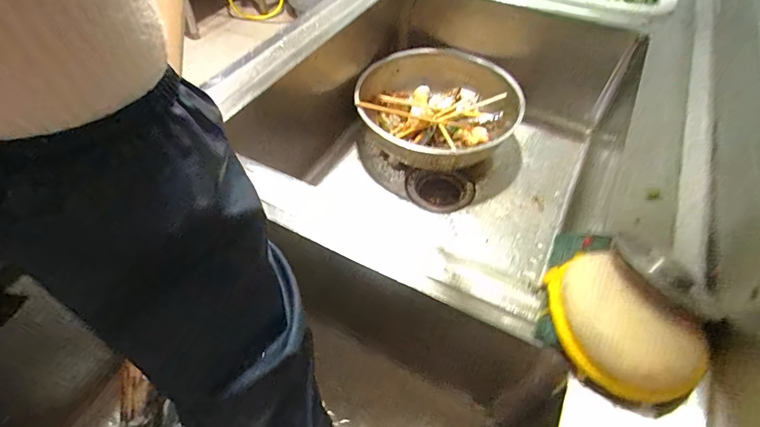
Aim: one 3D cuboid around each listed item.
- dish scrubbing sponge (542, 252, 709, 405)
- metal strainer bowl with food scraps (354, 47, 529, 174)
[{"bbox_3d":[0.158,0.075,0.275,0.070,0.036,0.102,-34,53,-3],"label":"dish scrubbing sponge"},{"bbox_3d":[0.098,-0.170,0.710,0.275,0.106,0.281,1,50,-1],"label":"metal strainer bowl with food scraps"}]

